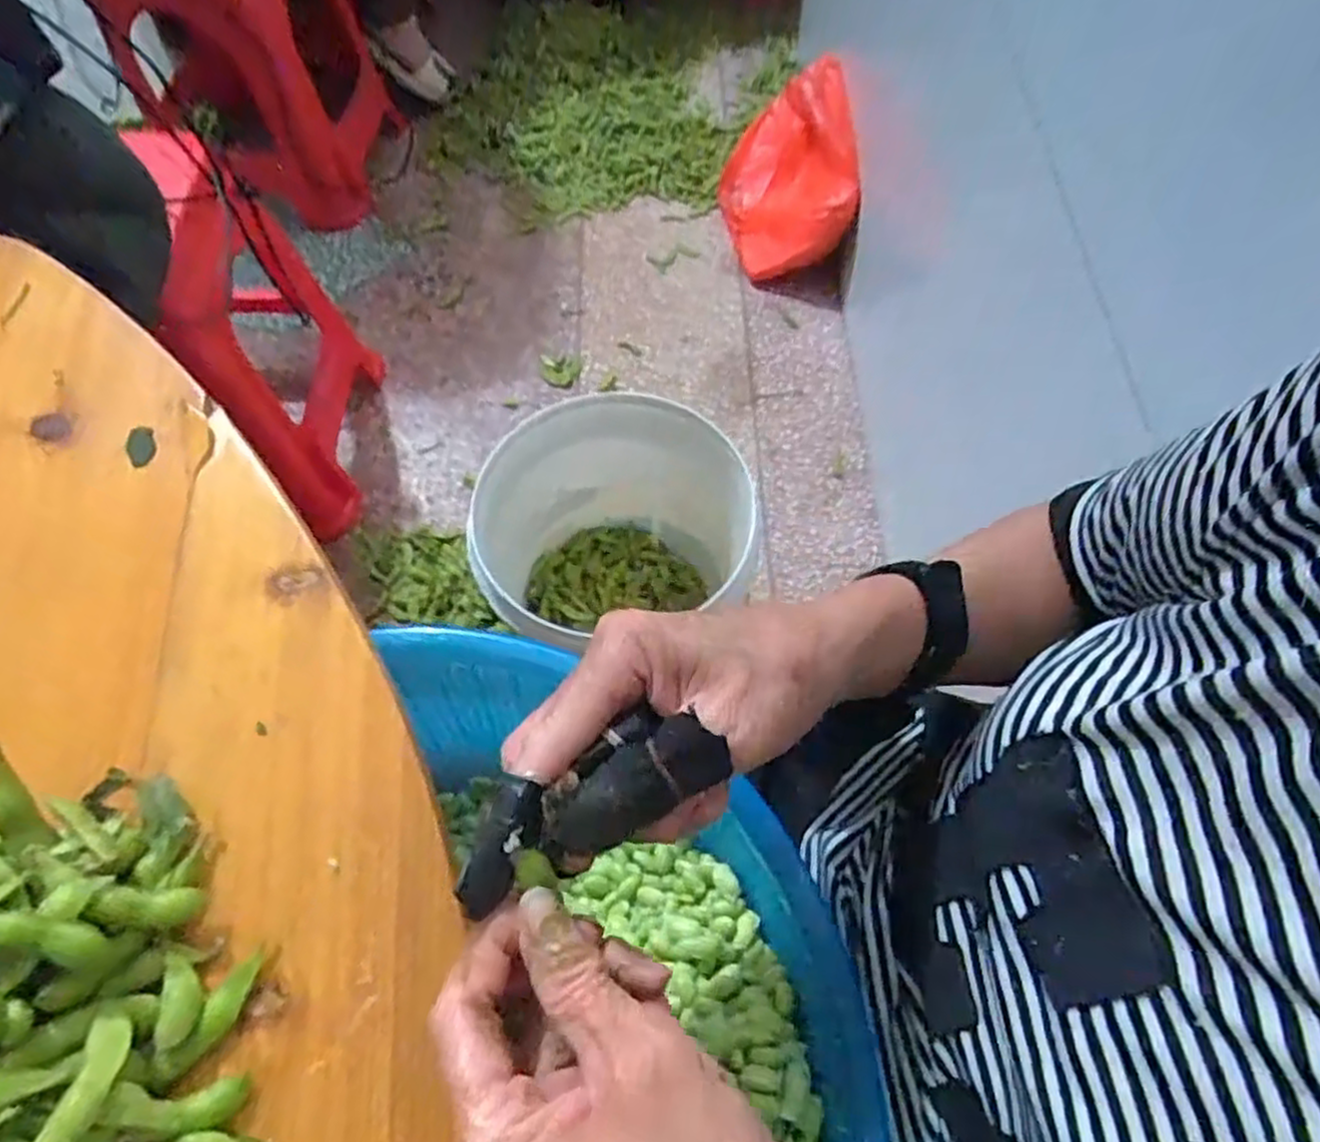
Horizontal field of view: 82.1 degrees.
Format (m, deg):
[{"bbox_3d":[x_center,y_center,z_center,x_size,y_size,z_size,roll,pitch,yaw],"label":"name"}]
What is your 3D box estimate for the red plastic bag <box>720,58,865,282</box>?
[{"bbox_3d":[0.267,-0.815,1.510,0.268,0.235,0.388,14,65,4],"label":"red plastic bag"}]

